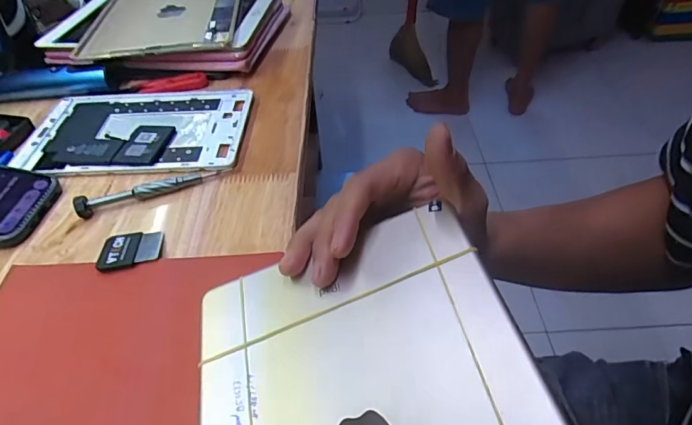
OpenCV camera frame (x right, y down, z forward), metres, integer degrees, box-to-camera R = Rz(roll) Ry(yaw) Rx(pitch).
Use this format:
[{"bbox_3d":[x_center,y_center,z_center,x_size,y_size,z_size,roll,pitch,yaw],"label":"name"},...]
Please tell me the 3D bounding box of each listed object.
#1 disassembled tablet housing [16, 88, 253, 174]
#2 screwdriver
[{"bbox_3d":[-0.198,-0.082,0.438,0.201,0.008,0.125,0,47,1],"label":"disassembled tablet housing"},{"bbox_3d":[-0.159,-0.021,0.375,0.120,0.013,0.013,-21,48,-15],"label":"screwdriver"}]

